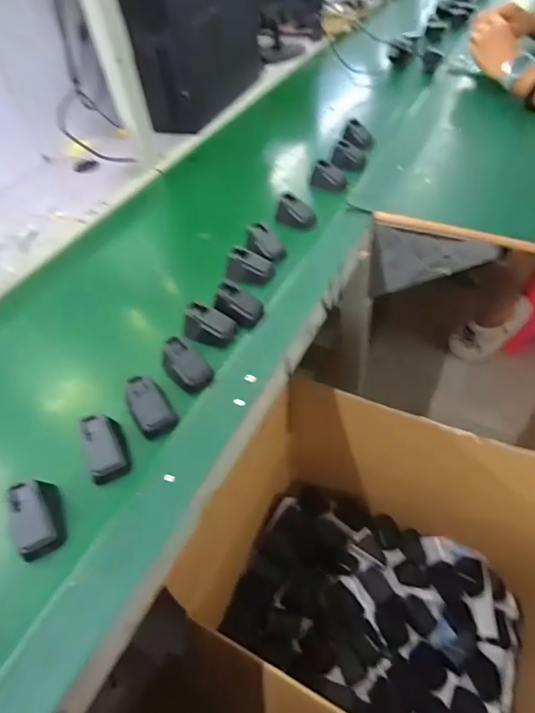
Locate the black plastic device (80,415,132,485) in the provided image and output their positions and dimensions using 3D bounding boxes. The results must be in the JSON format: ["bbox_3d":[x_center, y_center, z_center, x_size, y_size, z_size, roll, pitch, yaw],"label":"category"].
[{"bbox_3d":[-0.171,0.096,0.471,0.040,0.025,0.069,-18,82,-19],"label":"black plastic device"}]

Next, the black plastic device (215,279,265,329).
[{"bbox_3d":[-0.039,-0.068,0.592,0.059,0.047,0.038,15,51,19],"label":"black plastic device"}]

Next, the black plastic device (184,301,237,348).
[{"bbox_3d":[-0.076,-0.040,0.579,0.069,0.040,0.044,16,52,20],"label":"black plastic device"}]

